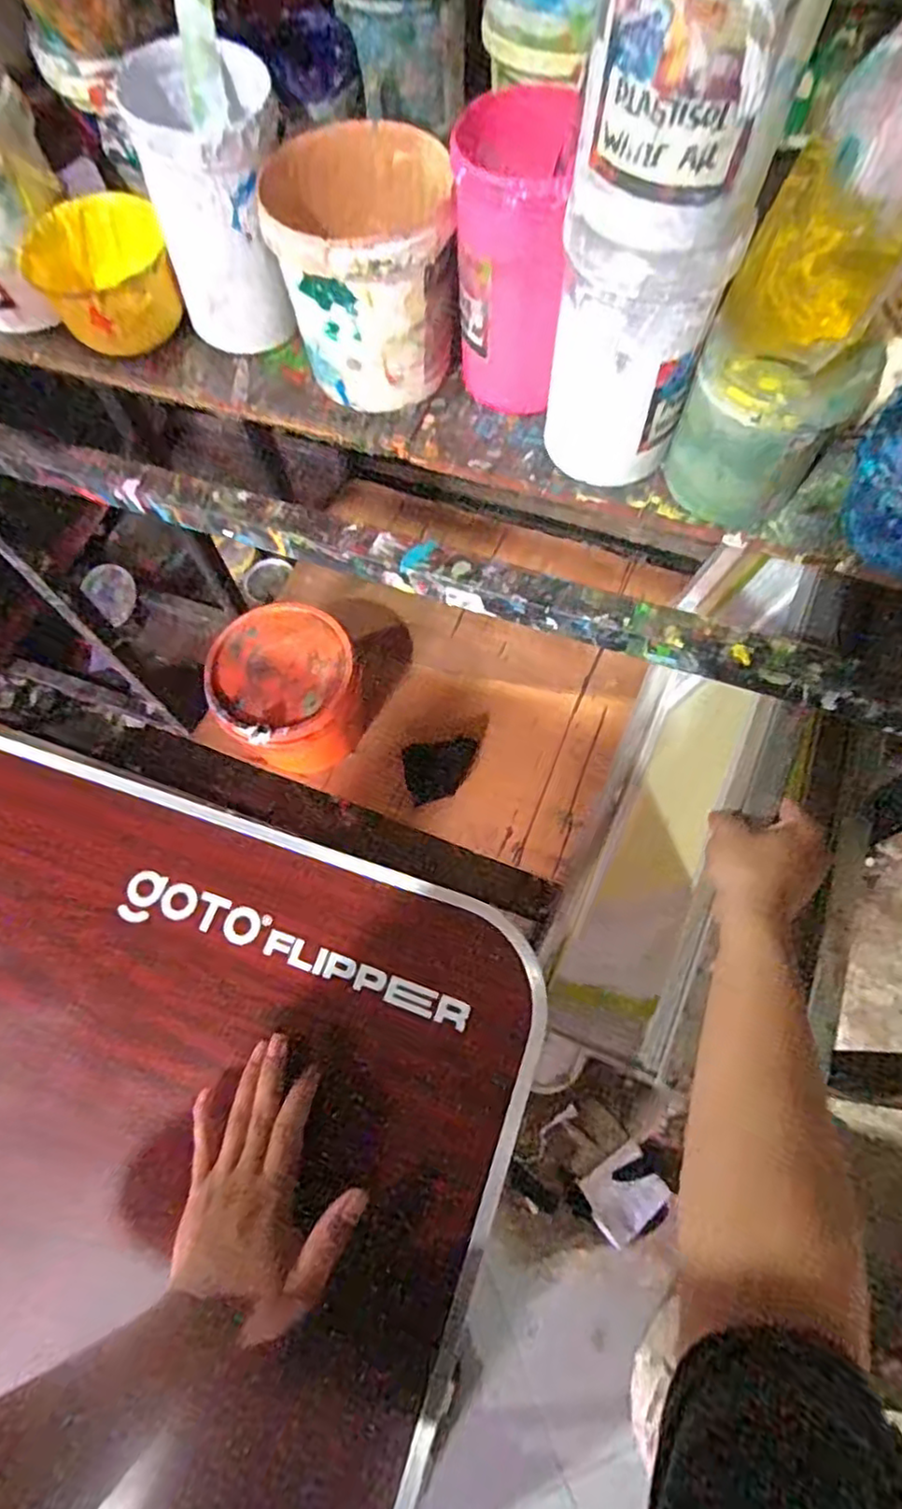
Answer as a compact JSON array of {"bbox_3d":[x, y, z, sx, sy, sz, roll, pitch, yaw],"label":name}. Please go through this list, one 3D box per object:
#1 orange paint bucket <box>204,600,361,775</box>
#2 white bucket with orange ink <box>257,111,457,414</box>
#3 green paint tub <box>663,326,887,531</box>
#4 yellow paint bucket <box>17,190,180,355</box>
[{"bbox_3d":[-0.240,-0.085,1.025,0.204,0.187,0.211,-1,67,2],"label":"orange paint bucket"},{"bbox_3d":[-0.057,-0.329,0.468,0.112,0.119,0.118,-11,67,-3],"label":"white bucket with orange ink"},{"bbox_3d":[0.195,-0.207,0.420,0.092,0.106,0.085,-1,67,2],"label":"green paint tub"},{"bbox_3d":[-0.259,-0.369,0.517,0.104,0.056,0.101,-1,67,2],"label":"yellow paint bucket"}]

